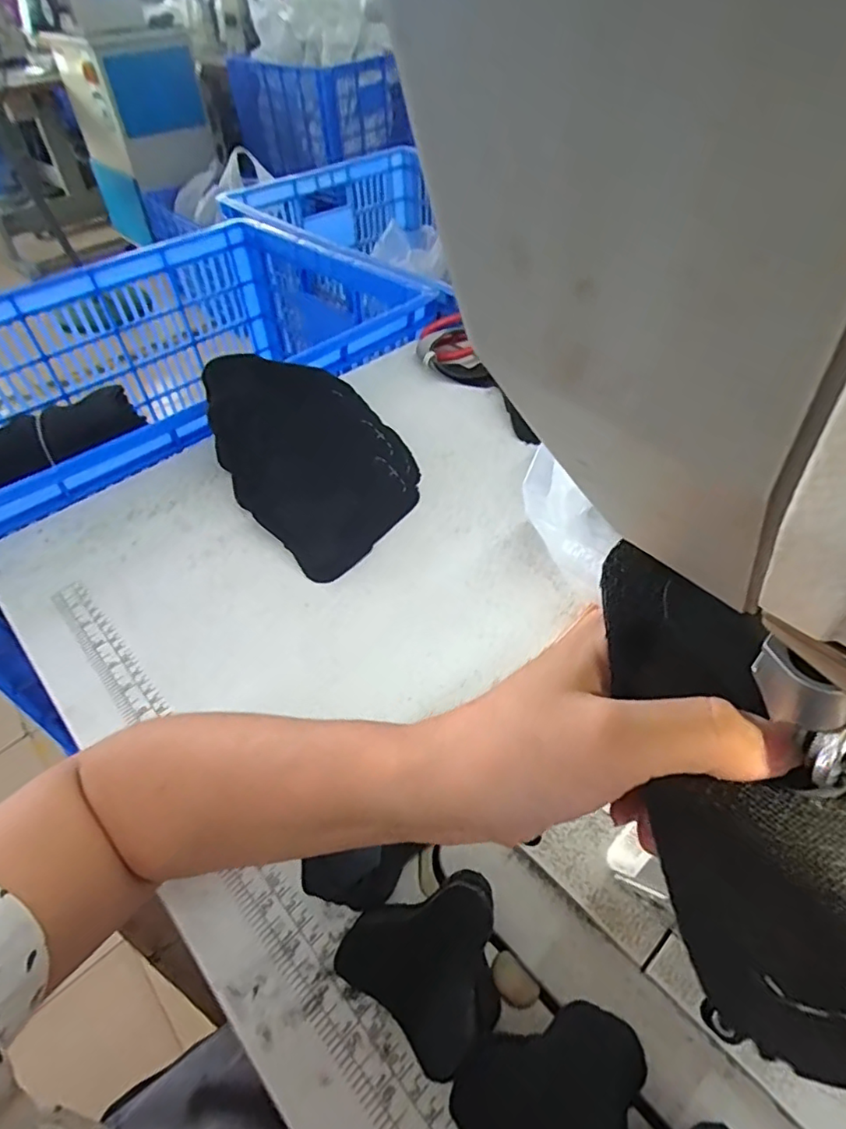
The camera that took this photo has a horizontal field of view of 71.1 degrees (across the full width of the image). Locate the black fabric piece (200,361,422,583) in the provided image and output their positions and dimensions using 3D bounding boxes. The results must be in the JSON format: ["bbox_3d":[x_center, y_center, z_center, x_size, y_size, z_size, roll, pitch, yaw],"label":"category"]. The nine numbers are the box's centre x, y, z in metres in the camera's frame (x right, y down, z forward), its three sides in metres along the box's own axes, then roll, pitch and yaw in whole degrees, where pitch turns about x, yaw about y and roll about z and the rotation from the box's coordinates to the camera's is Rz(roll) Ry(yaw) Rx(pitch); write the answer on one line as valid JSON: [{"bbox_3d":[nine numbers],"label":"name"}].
[{"bbox_3d":[-0.100,-0.111,0.540,0.148,0.071,0.246,-27,51,-20],"label":"black fabric piece"}]

